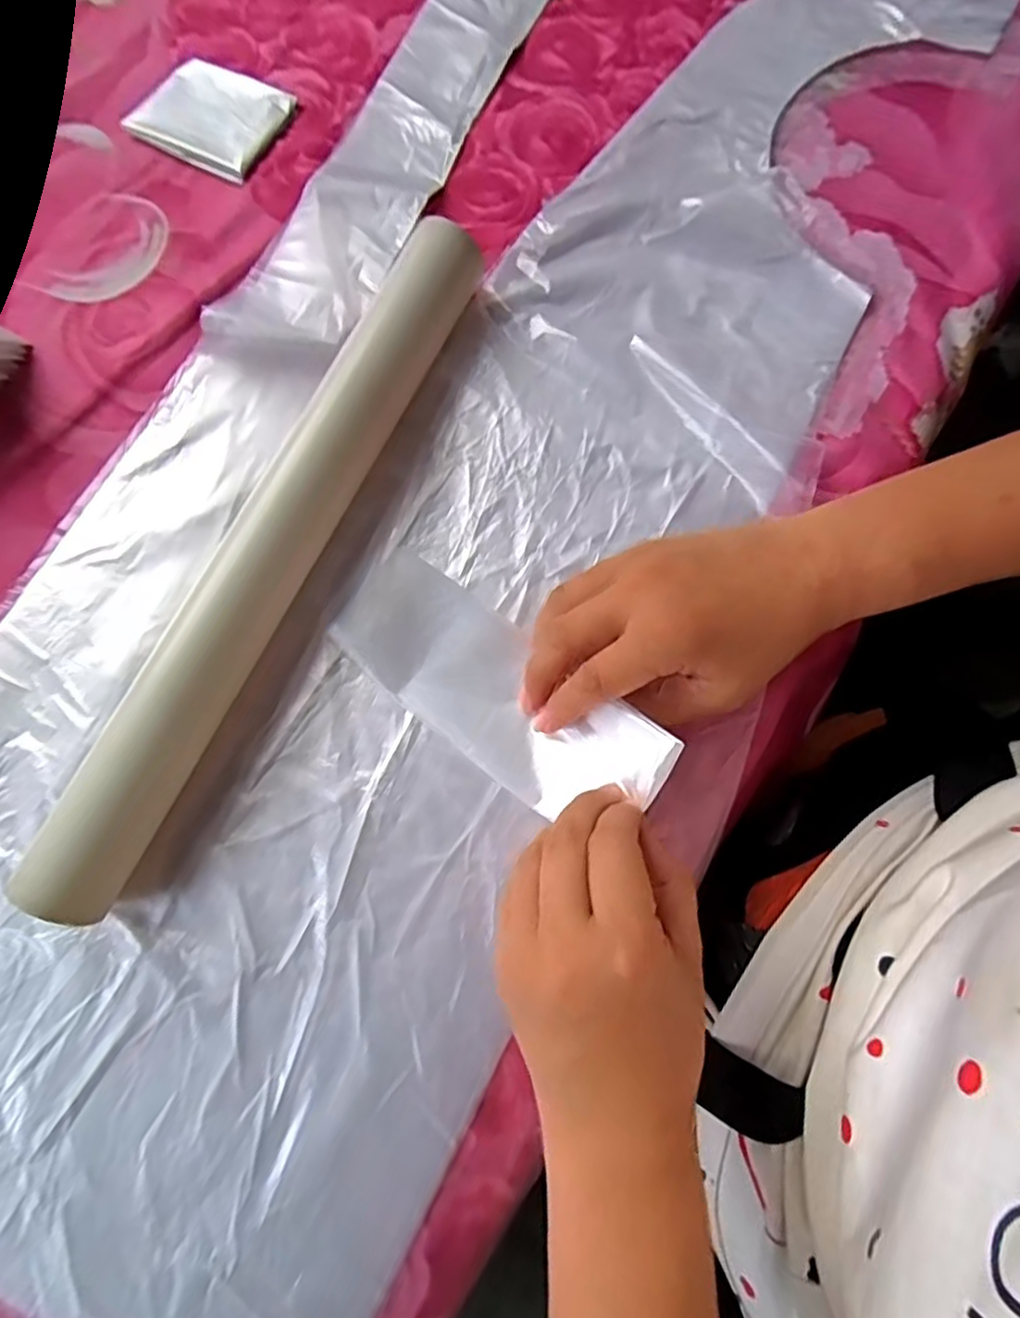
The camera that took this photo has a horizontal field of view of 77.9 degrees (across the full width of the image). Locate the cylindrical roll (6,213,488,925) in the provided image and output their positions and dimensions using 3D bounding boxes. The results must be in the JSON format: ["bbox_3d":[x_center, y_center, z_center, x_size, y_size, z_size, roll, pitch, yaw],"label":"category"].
[{"bbox_3d":[-0.111,-0.057,0.292,0.044,0.039,0.345,26,79,6],"label":"cylindrical roll"}]

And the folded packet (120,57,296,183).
[{"bbox_3d":[-0.176,-0.319,0.371,0.082,0.010,0.063,26,79,6],"label":"folded packet"}]

